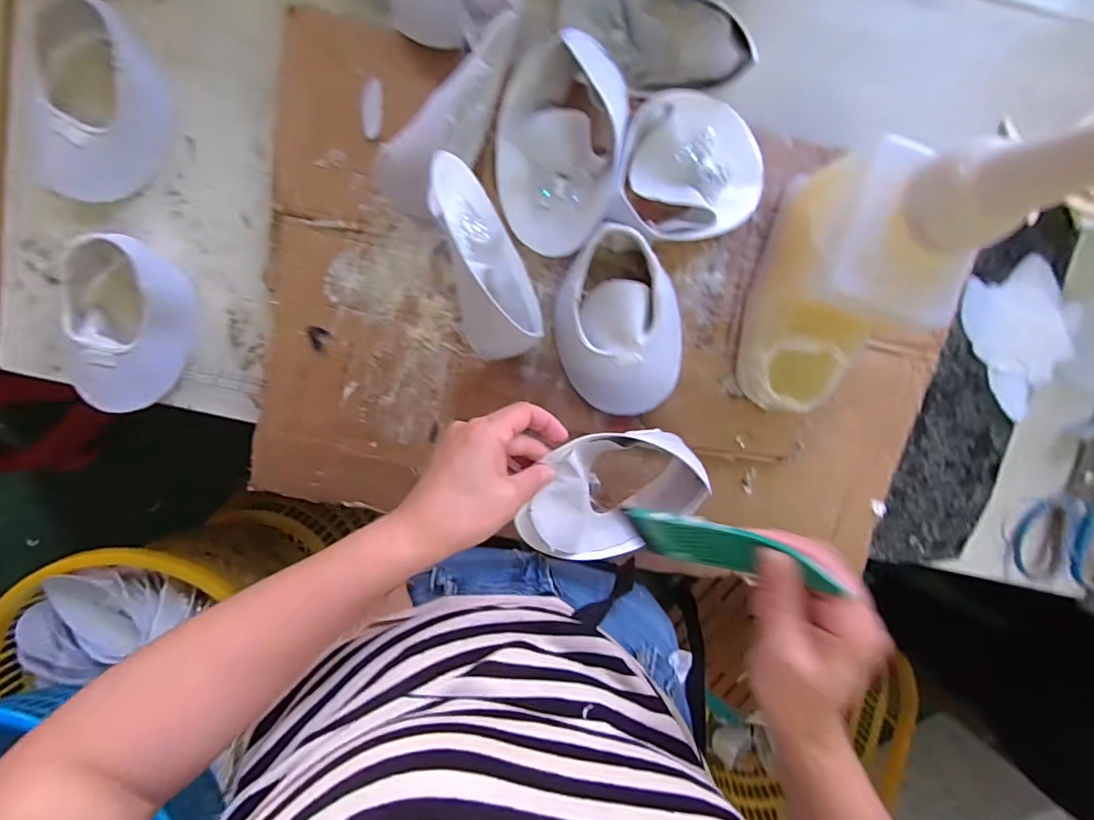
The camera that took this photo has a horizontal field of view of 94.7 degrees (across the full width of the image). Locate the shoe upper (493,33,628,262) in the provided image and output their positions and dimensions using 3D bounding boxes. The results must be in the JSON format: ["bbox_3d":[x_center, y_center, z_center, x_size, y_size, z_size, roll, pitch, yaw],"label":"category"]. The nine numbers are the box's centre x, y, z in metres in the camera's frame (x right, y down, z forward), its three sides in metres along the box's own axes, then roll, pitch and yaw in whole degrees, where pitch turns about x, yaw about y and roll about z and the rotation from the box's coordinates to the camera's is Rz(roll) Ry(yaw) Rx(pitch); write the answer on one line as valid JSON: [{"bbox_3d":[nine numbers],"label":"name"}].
[{"bbox_3d":[0.010,-0.219,0.422,0.107,0.060,0.166,9,98,-3],"label":"shoe upper"}]

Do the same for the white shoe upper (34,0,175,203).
[{"bbox_3d":[-0.410,-0.270,0.448,0.117,0.052,0.160,19,98,-4],"label":"white shoe upper"}]

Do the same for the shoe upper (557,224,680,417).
[{"bbox_3d":[0.069,-0.075,0.455,0.117,0.058,0.162,-5,99,-1],"label":"shoe upper"}]

